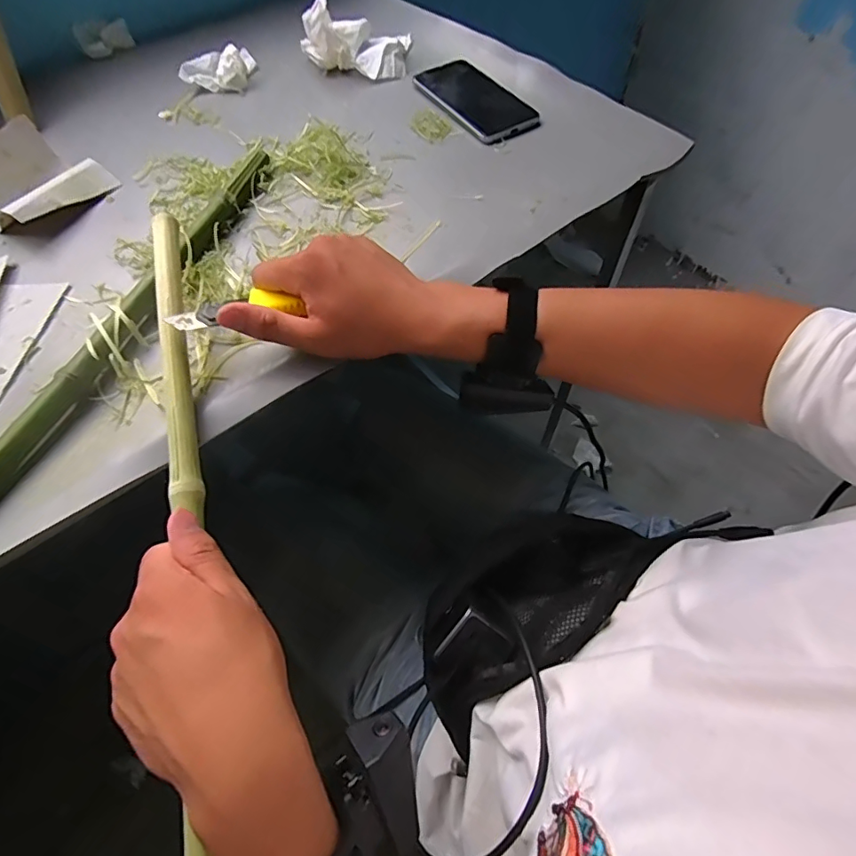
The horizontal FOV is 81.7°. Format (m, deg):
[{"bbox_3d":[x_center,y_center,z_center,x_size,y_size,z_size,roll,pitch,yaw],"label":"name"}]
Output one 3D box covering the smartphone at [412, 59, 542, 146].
[{"bbox_3d":[0.053,-0.371,0.557,0.080,0.006,0.163,-27,62,-15],"label":"smartphone"}]

